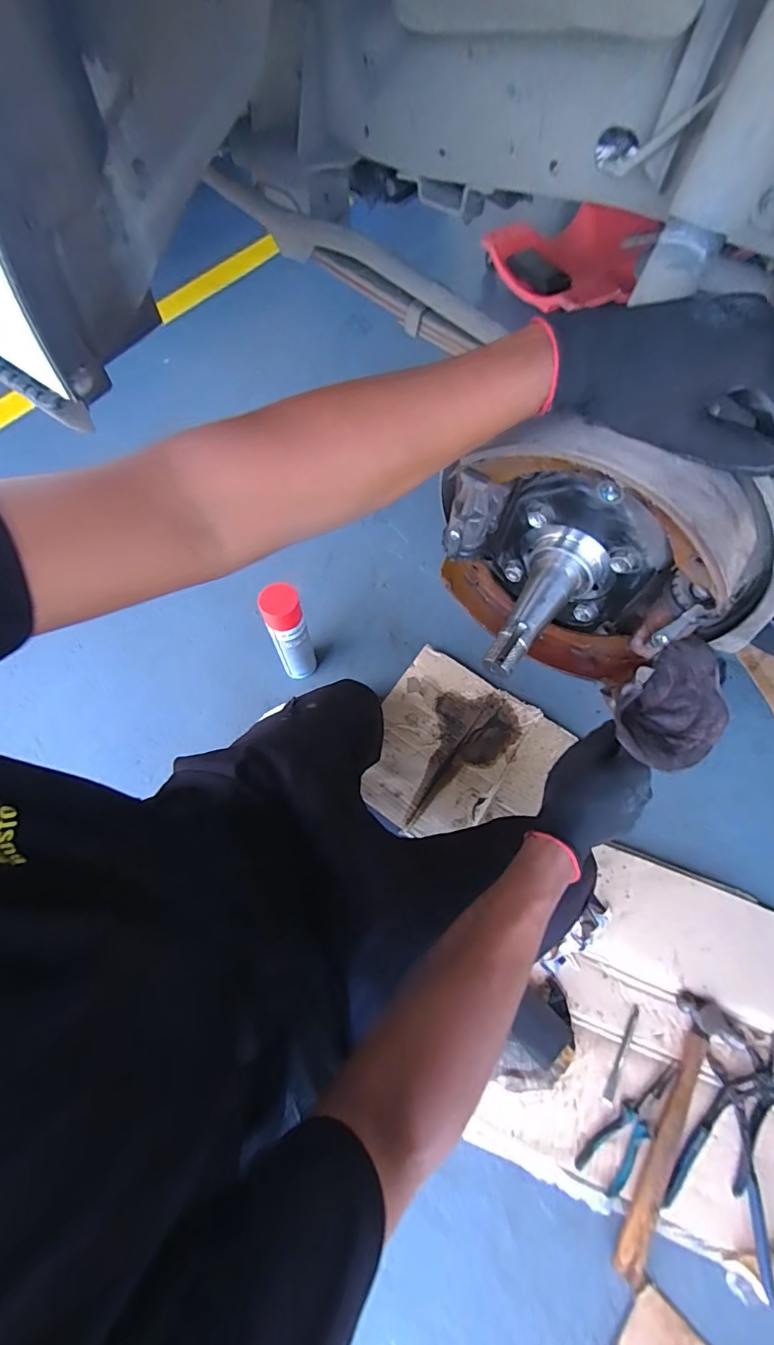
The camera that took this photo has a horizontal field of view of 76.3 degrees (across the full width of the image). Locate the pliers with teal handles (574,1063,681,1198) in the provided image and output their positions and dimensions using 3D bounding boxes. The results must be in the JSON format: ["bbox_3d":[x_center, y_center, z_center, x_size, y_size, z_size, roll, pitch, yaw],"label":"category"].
[{"bbox_3d":[0.339,0.617,0.668,0.184,0.011,0.056,-32,69,-15],"label":"pliers with teal handles"}]

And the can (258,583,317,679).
[{"bbox_3d":[-0.174,-0.064,0.891,0.065,0.233,0.063,-20,66,-9],"label":"can"}]

